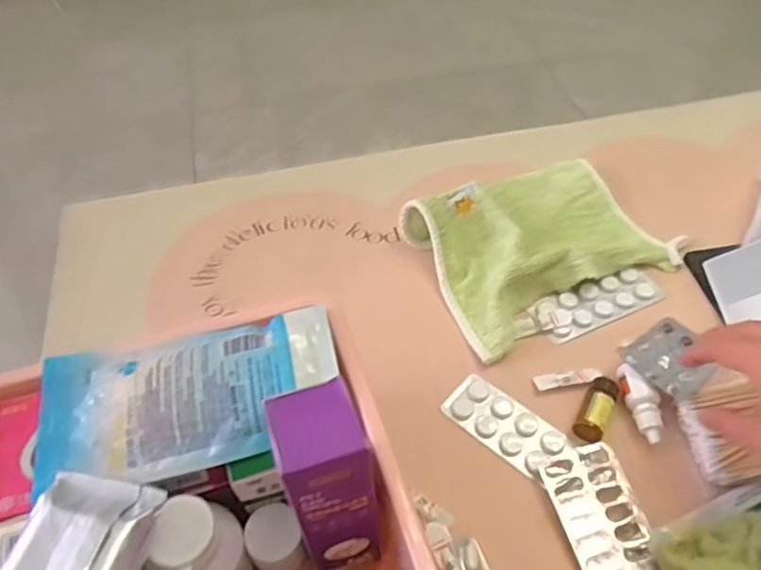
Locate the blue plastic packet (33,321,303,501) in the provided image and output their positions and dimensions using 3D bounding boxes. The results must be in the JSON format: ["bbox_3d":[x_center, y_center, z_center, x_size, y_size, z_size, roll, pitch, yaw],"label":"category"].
[{"bbox_3d":[-0.127,0.068,0.369,0.149,0.018,0.092,-11,51,-7],"label":"blue plastic packet"}]

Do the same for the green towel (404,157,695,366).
[{"bbox_3d":[0.143,-0.046,0.577,0.215,0.052,0.166,-23,53,-16],"label":"green towel"}]

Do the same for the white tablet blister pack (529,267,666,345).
[{"bbox_3d":[0.191,0.015,0.547,0.120,0.010,0.041,-19,52,-13],"label":"white tablet blister pack"}]

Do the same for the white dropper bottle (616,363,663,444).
[{"bbox_3d":[0.198,0.087,0.468,0.022,0.015,0.060,-9,50,-5],"label":"white dropper bottle"}]

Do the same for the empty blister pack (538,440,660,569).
[{"bbox_3d":[0.149,0.154,0.423,0.056,0.009,0.087,-13,51,-9],"label":"empty blister pack"}]

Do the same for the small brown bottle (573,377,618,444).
[{"bbox_3d":[0.163,0.093,0.469,0.020,0.016,0.050,23,55,20],"label":"small brown bottle"}]

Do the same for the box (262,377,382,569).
[{"bbox_3d":[-0.026,0.110,0.335,0.042,0.153,0.041,-15,51,-10],"label":"box"}]

